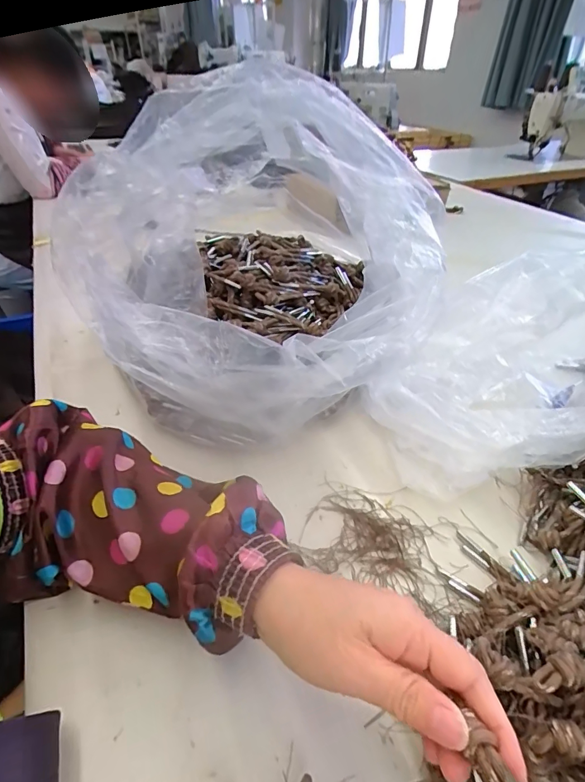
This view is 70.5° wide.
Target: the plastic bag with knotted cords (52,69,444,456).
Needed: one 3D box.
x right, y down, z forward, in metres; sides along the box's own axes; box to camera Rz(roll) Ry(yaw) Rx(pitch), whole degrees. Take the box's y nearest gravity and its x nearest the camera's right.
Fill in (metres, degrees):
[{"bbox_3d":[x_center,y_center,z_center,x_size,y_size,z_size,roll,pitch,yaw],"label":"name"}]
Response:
[{"bbox_3d":[-0.022,-0.139,0.442,0.339,0.286,0.333,15,41,15],"label":"plastic bag with knotted cords"}]

